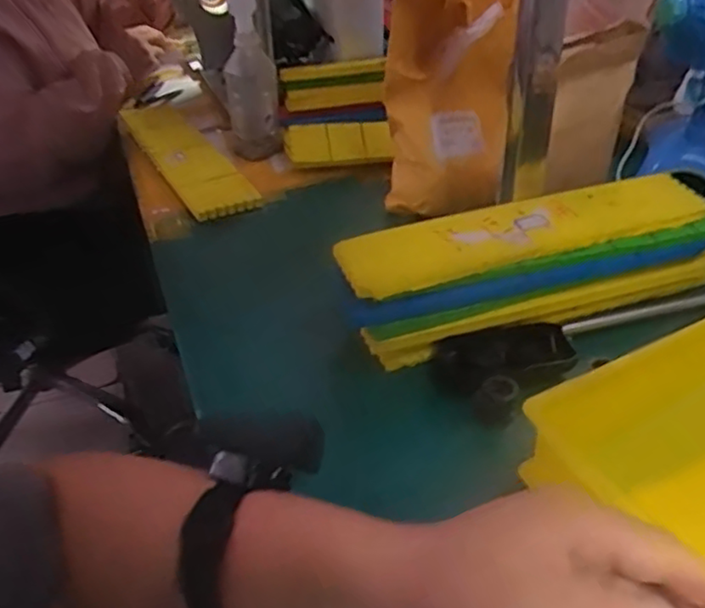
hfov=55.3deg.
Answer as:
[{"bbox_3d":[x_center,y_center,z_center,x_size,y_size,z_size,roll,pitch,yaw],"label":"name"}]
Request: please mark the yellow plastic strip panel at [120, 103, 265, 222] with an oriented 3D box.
[{"bbox_3d":[-0.234,-0.206,0.911,0.084,0.021,0.341,-22,42,-24],"label":"yellow plastic strip panel"}]

